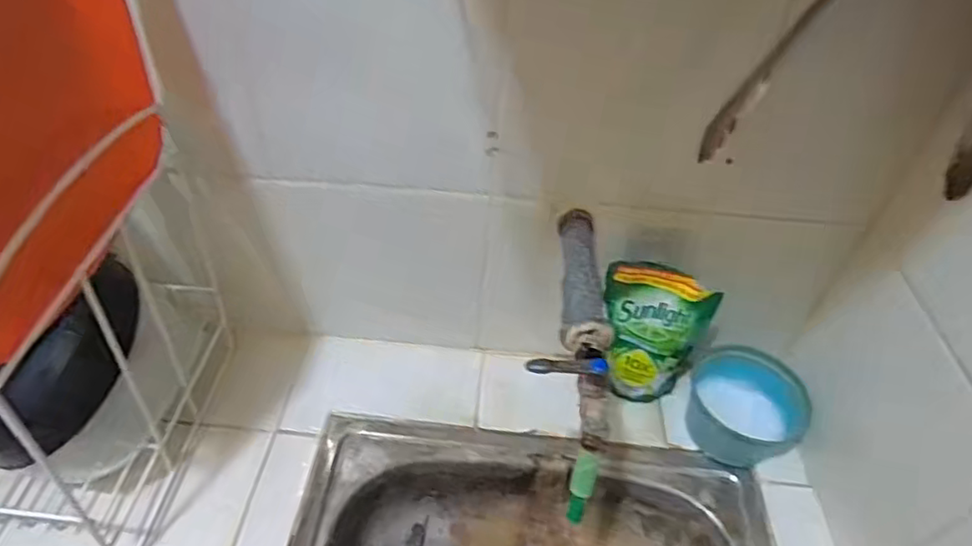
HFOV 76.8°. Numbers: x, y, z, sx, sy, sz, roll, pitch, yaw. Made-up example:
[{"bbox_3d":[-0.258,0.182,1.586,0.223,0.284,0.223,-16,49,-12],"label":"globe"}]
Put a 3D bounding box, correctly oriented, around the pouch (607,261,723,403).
[{"bbox_3d":[0.160,0.065,0.615,0.100,0.173,0.030,16,45,11],"label":"pouch"}]

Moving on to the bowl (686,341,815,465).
[{"bbox_3d":[0.268,0.135,0.637,0.117,0.055,0.105,33,51,26],"label":"bowl"}]

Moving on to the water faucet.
[{"bbox_3d":[0.065,0.056,0.496,0.052,0.103,0.233,7,44,2],"label":"water faucet"}]

